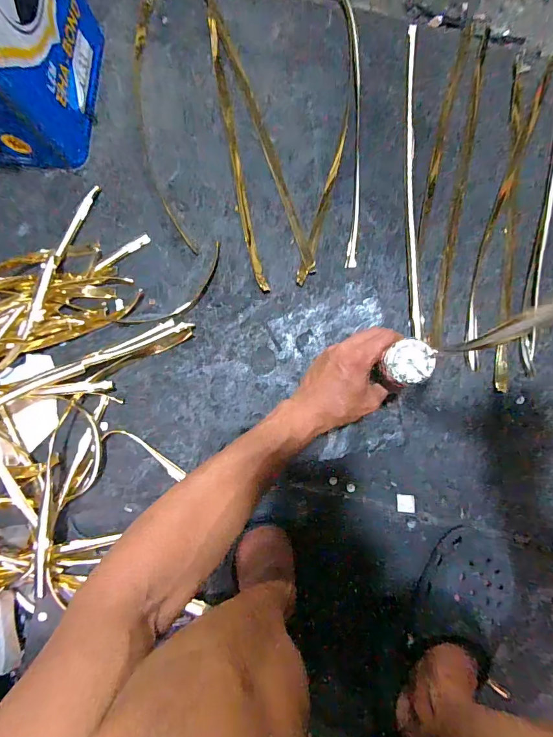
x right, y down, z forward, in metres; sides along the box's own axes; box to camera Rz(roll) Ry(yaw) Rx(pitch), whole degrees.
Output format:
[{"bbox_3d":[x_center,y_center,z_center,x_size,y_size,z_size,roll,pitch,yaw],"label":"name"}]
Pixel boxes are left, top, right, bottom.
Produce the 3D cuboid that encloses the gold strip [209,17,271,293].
[{"bbox_3d":[-0.061,-0.315,0.571,0.021,0.025,0.413,-11,85,3],"label":"gold strip"}]

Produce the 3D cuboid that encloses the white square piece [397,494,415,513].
[{"bbox_3d":[0.181,0.189,0.535,0.024,0.004,0.025,1,86,3],"label":"white square piece"}]

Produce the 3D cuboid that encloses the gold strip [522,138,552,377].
[{"bbox_3d":[0.378,-0.221,0.528,0.024,0.015,0.456,9,86,4],"label":"gold strip"}]

